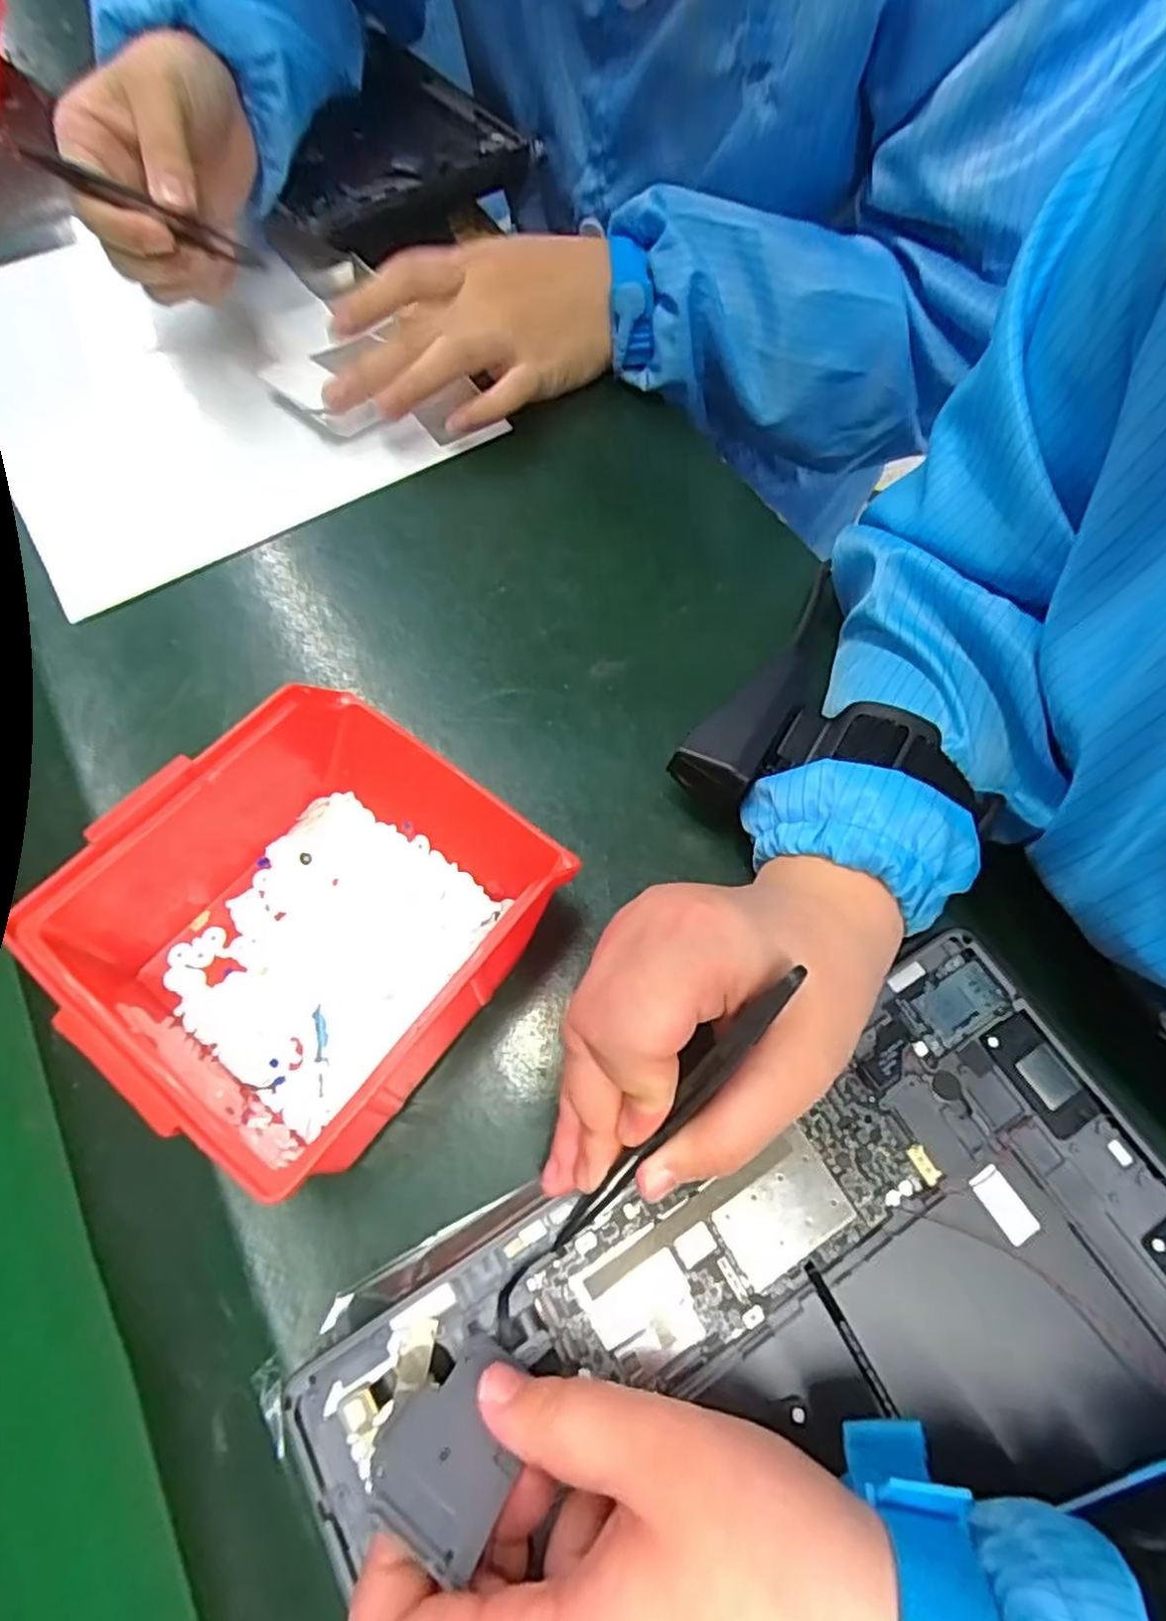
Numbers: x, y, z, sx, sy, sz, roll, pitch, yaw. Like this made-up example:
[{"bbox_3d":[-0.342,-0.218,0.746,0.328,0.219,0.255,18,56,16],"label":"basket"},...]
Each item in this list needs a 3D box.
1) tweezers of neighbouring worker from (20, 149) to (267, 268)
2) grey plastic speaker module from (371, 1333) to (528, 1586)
[{"bbox_3d":[-0.203,-0.277,0.329,0.109,0.013,0.011,21,64,-9],"label":"tweezers of neighbouring worker"},{"bbox_3d":[-0.032,0.156,0.179,0.031,0.049,0.004,28,104,11],"label":"grey plastic speaker module"}]

